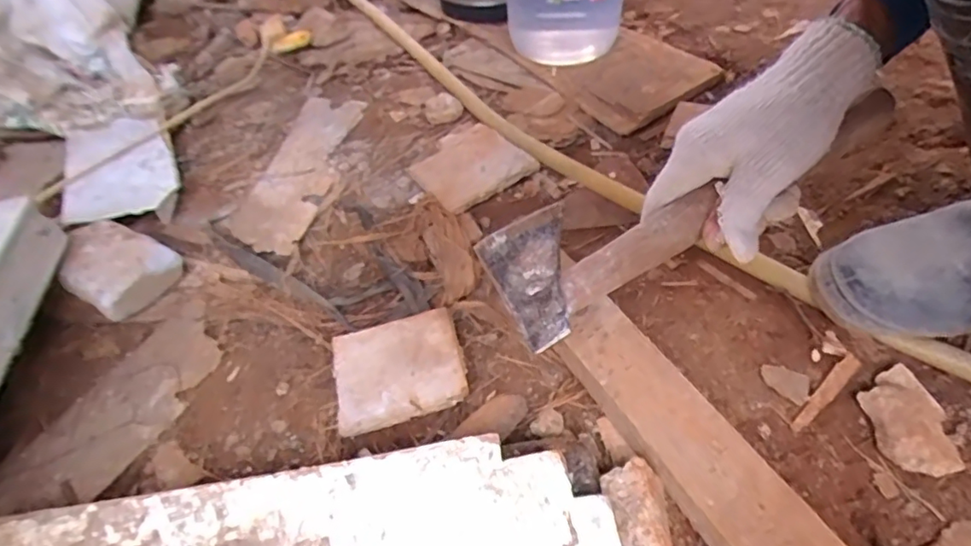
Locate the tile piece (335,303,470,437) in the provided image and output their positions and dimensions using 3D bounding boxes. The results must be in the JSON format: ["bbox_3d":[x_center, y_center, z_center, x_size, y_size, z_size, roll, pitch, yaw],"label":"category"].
[{"bbox_3d":[-0.073,0.080,0.468,0.104,0.014,0.090,-12,49,-7],"label":"tile piece"}]

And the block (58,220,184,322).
[{"bbox_3d":[-0.347,-0.003,0.528,0.086,0.054,0.080,20,53,20],"label":"block"}]

